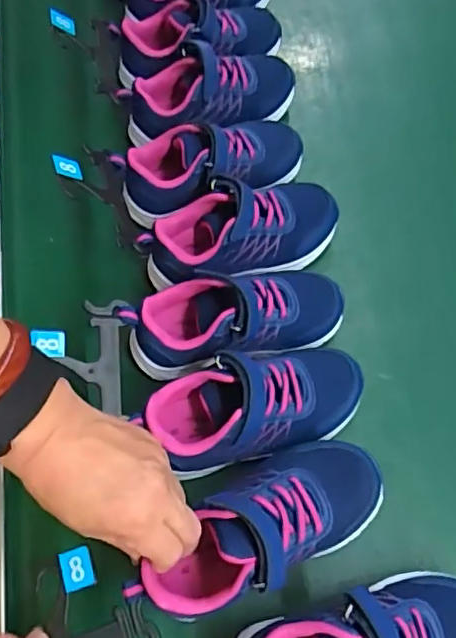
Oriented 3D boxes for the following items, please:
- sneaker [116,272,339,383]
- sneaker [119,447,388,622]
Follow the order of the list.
[{"bbox_3d":[0.009,0.000,0.455,0.174,0.061,0.071,-15,66,-7],"label":"sneaker"},{"bbox_3d":[0.025,0.132,0.377,0.161,0.066,0.070,-28,69,-14],"label":"sneaker"}]

